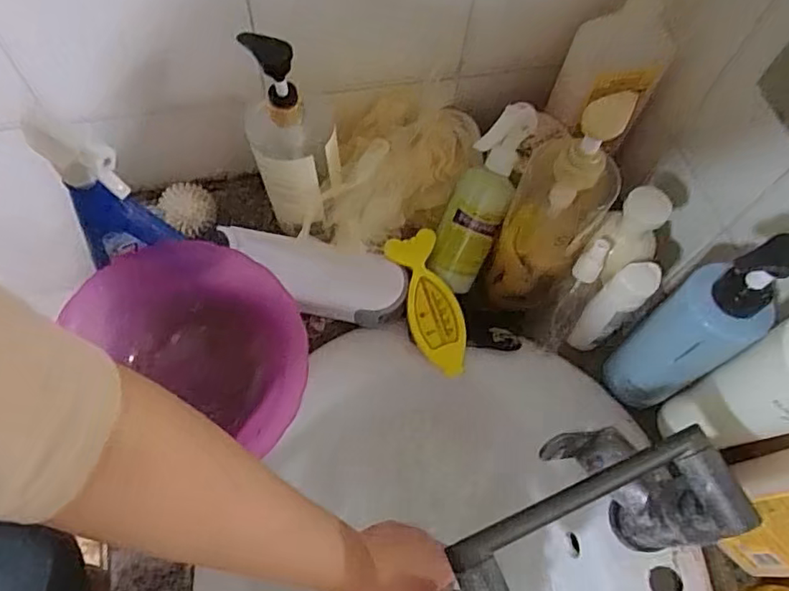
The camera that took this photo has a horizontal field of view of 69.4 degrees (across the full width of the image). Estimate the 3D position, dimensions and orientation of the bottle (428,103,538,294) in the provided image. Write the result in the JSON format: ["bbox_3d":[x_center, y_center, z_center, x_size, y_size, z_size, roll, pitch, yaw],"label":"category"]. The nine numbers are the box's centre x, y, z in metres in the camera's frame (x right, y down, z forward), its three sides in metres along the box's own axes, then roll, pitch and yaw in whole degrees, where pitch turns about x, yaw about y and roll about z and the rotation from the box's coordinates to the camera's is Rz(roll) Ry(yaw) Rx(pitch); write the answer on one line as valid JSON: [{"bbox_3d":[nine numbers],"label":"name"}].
[{"bbox_3d":[0.081,-0.091,0.546,0.056,0.046,0.188,24,110,8],"label":"bottle"}]

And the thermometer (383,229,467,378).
[{"bbox_3d":[0.036,0.010,0.564,0.052,0.009,0.141,-19,90,0],"label":"thermometer"}]

